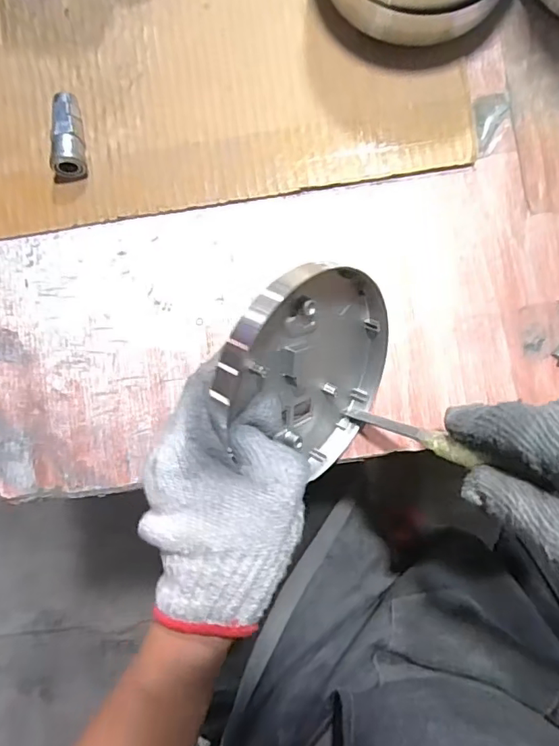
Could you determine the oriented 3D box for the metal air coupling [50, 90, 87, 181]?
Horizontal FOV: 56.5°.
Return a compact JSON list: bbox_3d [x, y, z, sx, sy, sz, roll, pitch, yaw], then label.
[{"bbox_3d":[-0.151,-0.171,0.371,0.018,0.023,0.060,-3,87,2],"label":"metal air coupling"}]

